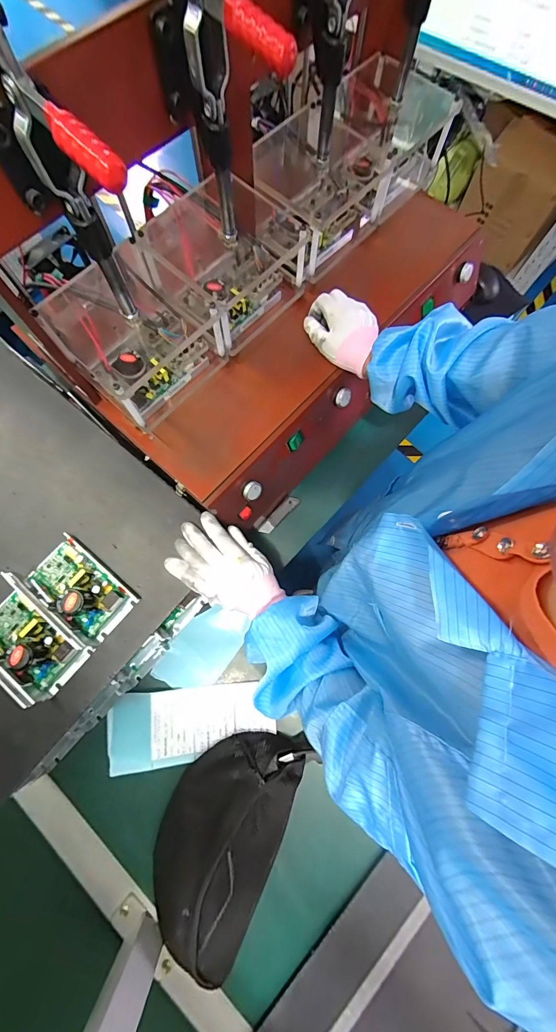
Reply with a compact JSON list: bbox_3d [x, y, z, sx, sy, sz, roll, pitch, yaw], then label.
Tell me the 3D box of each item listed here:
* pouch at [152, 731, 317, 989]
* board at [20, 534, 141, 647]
[{"bbox_3d":[-0.076,0.415,0.467,0.146,0.079,0.272,25,76,4],"label":"pouch"},{"bbox_3d":[-0.242,0.084,0.430,0.127,0.055,0.074,41,78,8],"label":"board"}]

